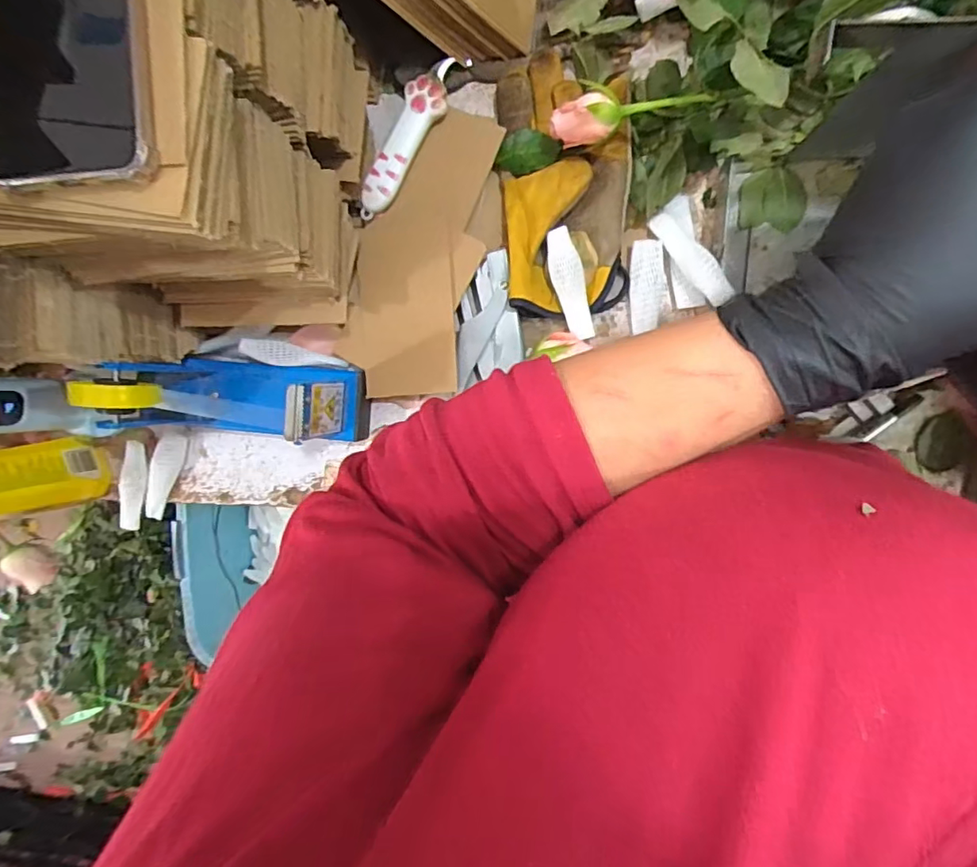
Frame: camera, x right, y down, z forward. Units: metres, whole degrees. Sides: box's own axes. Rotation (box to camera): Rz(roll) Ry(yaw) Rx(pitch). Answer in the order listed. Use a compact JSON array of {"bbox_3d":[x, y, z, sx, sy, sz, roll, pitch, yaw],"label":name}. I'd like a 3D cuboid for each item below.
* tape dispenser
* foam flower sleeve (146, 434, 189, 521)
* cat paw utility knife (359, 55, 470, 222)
[{"bbox_3d":[-0.213,-0.025,0.441,0.199,0.115,0.067,5,97,7],"label":"tape dispenser"},{"bbox_3d":[-0.327,0.043,0.560,0.025,0.015,0.090,21,98,5],"label":"foam flower sleeve"},{"bbox_3d":[-0.064,-0.241,0.450,0.032,0.012,0.142,29,99,4],"label":"cat paw utility knife"}]

